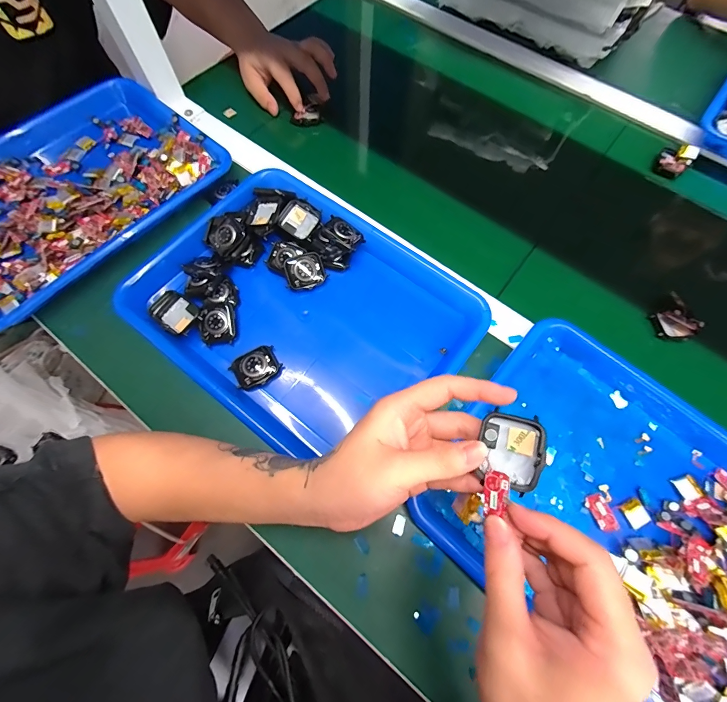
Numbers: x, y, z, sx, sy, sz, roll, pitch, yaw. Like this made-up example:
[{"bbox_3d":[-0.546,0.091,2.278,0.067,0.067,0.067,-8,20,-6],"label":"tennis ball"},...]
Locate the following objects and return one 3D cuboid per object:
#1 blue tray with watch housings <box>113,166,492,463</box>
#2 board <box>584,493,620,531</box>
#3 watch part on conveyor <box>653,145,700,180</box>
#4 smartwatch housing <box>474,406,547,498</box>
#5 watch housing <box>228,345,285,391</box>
[{"bbox_3d":[-0.062,-0.046,0.371,0.327,0.034,0.256,37,75,12],"label":"blue tray with watch housings"},{"bbox_3d":[0.215,0.147,0.311,0.016,0.004,0.029,-31,62,12],"label":"board"},{"bbox_3d":[0.432,-0.267,0.477,0.040,0.015,0.057,42,76,13],"label":"watch part on conveyor"},{"bbox_3d":[0.092,0.062,0.214,0.036,0.017,0.045,16,75,6],"label":"smartwatch housing"},{"bbox_3d":[-0.110,0.016,0.350,0.047,0.013,0.038,-28,73,-9],"label":"watch housing"}]

